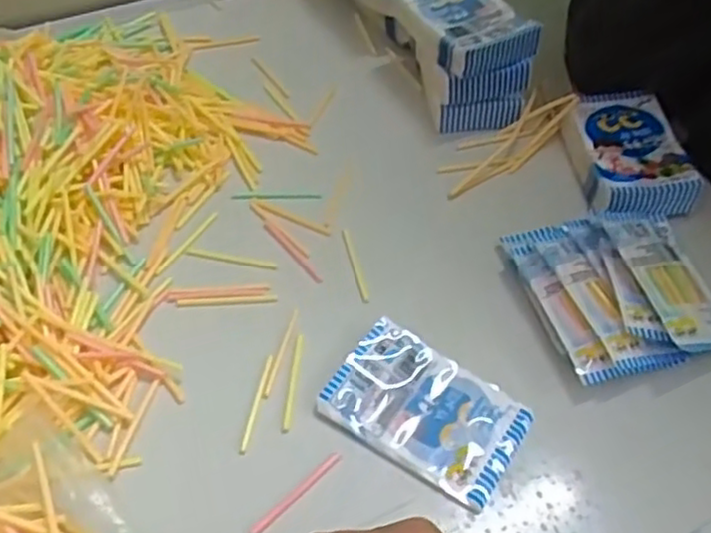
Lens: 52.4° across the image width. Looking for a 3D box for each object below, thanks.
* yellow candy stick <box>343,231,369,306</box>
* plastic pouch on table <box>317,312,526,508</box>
[{"bbox_3d":[0.000,-0.001,0.481,0.005,0.004,0.062,-9,53,-10],"label":"yellow candy stick"},{"bbox_3d":[0.040,0.081,0.414,0.107,0.009,0.069,30,56,19],"label":"plastic pouch on table"}]

